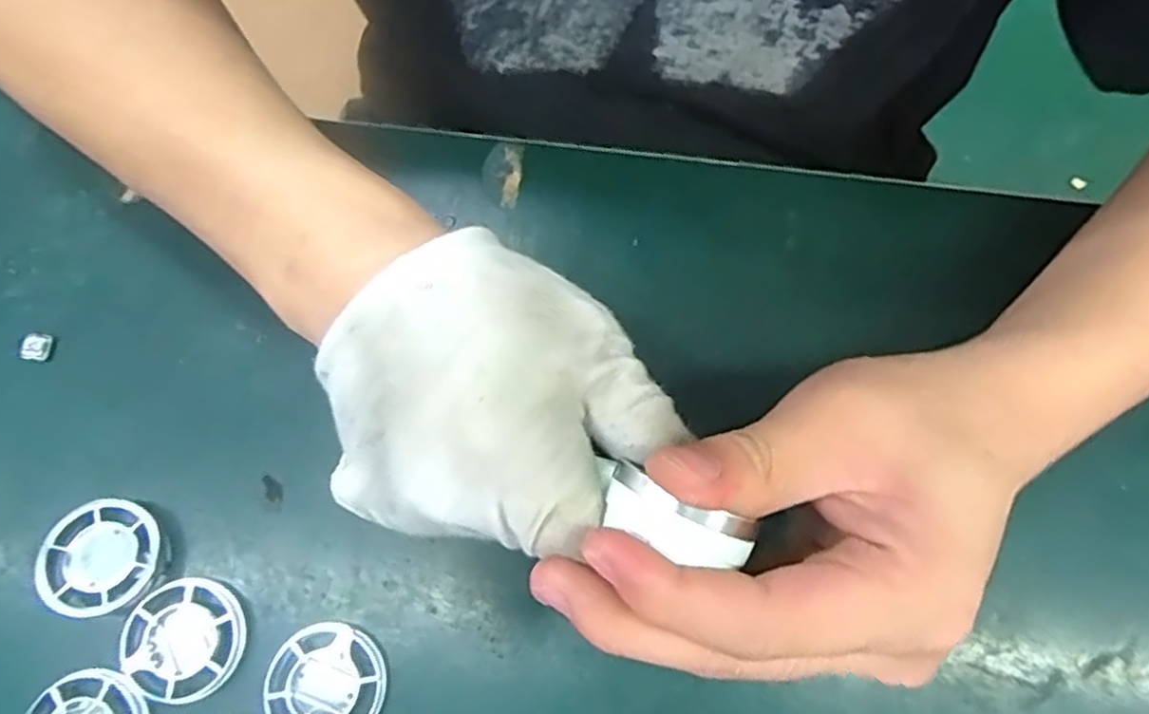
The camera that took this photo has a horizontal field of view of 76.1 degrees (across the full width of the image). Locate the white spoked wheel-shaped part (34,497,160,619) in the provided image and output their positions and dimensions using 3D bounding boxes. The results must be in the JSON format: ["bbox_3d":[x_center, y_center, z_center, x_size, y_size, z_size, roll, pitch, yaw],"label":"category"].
[{"bbox_3d":[-0.165,0.069,0.255,0.036,0.009,0.039,1,74,-2],"label":"white spoked wheel-shaped part"}]

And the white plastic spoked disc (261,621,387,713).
[{"bbox_3d":[-0.084,0.111,0.250,0.039,0.010,0.038,1,74,-2],"label":"white plastic spoked disc"}]

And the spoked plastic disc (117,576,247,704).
[{"bbox_3d":[-0.133,0.096,0.250,0.039,0.006,0.039,1,74,-2],"label":"spoked plastic disc"}]

